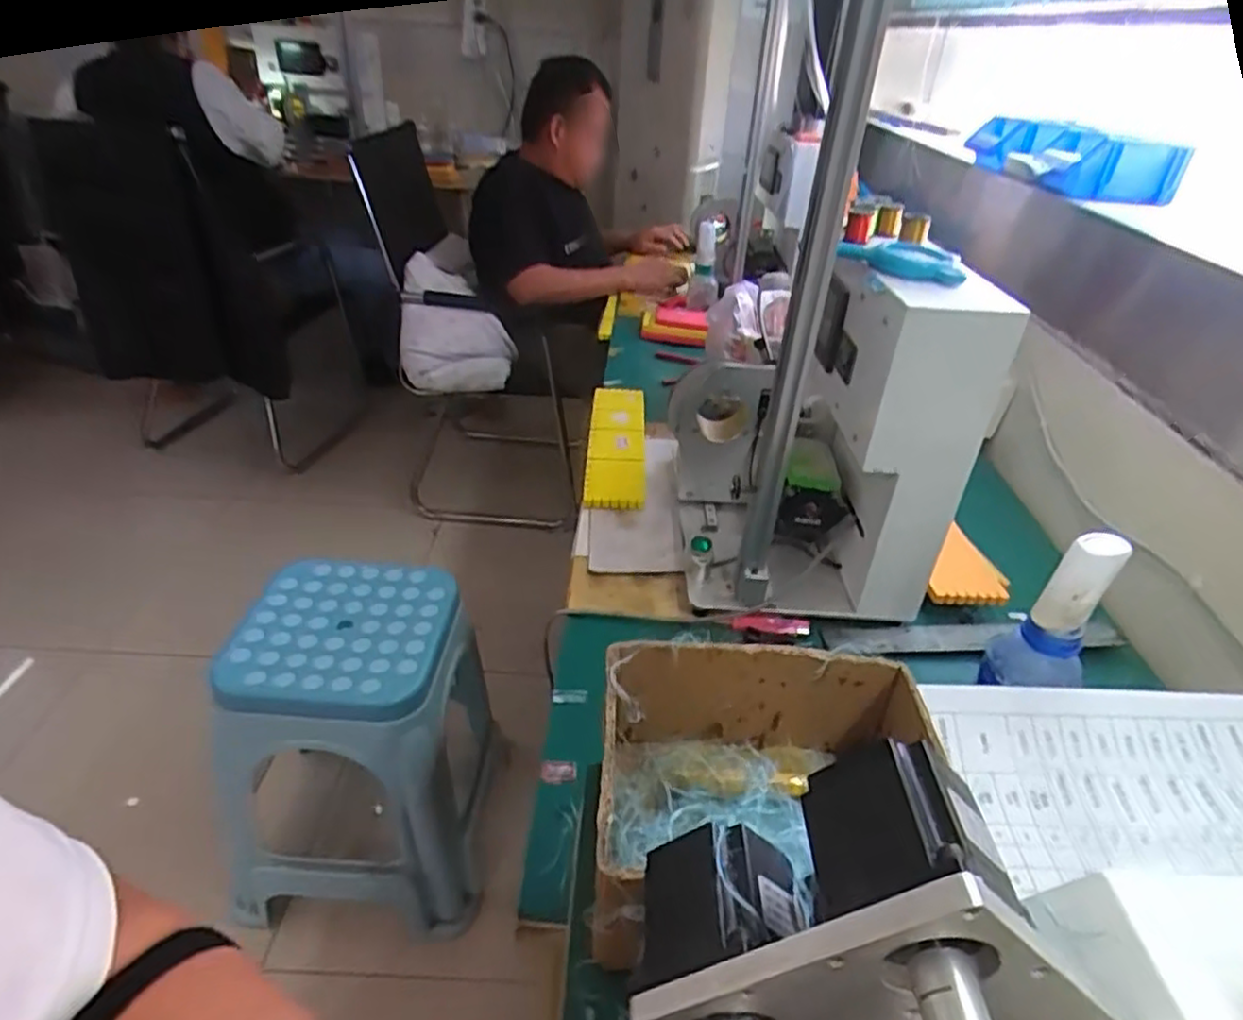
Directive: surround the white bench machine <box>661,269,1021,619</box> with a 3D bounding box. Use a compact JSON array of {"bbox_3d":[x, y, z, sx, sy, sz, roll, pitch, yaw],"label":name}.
[{"bbox_3d":[0.185,-0.080,0.733,0.224,0.331,0.235,1,34,-4],"label":"white bench machine"}]

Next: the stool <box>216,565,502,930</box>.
[{"bbox_3d":[-0.357,0.335,1.060,0.322,0.410,0.367,-1,34,-7],"label":"stool"}]

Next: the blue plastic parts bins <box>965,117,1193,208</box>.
[{"bbox_3d":[0.654,-0.521,1.054,0.148,0.076,0.290,2,34,-3],"label":"blue plastic parts bins"}]

